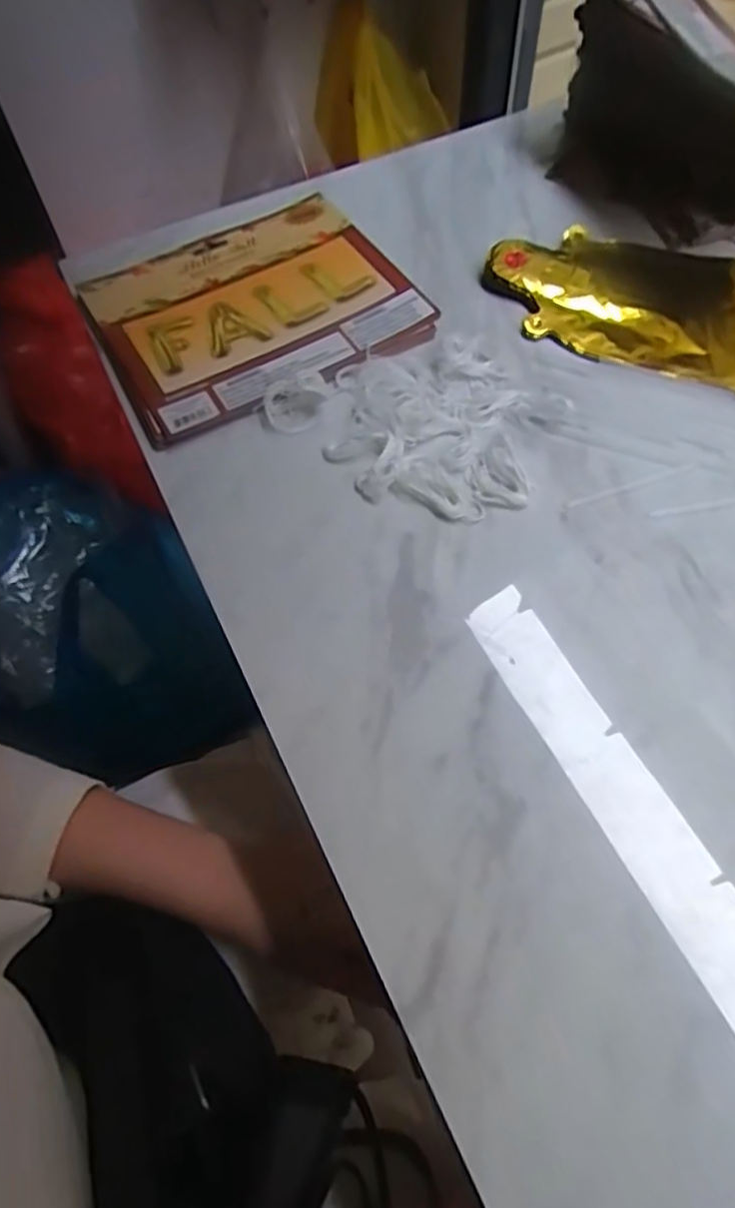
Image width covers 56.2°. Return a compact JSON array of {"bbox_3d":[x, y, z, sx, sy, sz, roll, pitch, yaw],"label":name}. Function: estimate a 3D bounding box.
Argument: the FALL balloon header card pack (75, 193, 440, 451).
[{"bbox_3d":[-0.079,-0.200,0.465,0.195,0.012,0.170,-27,64,-12],"label":"FALL balloon header card pack"}]

